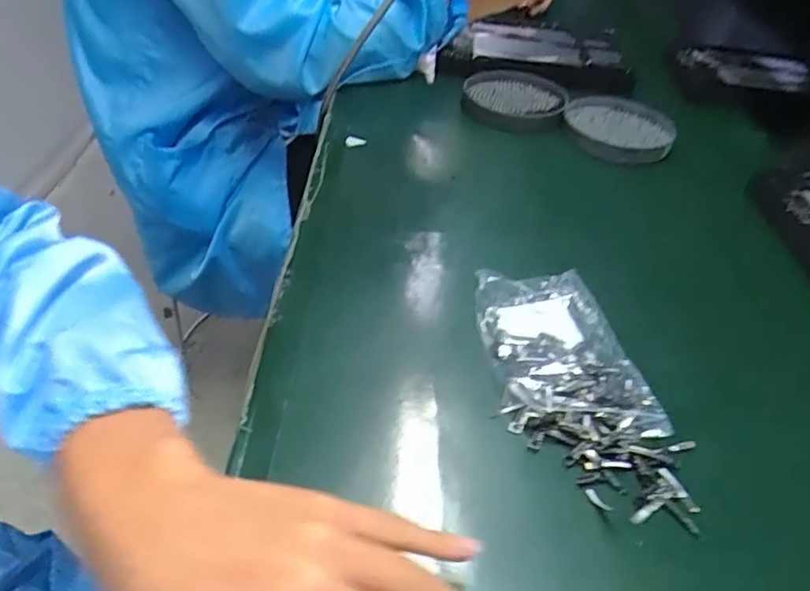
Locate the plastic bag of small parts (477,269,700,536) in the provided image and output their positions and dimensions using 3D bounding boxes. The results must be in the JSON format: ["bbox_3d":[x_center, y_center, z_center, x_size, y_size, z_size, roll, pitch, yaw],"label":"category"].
[{"bbox_3d":[0.103,0.049,0.376,0.090,0.023,0.178,0,42,-8],"label":"plastic bag of small parts"}]

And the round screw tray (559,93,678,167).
[{"bbox_3d":[0.231,-0.180,0.662,0.115,0.031,0.113,4,42,-3],"label":"round screw tray"}]

